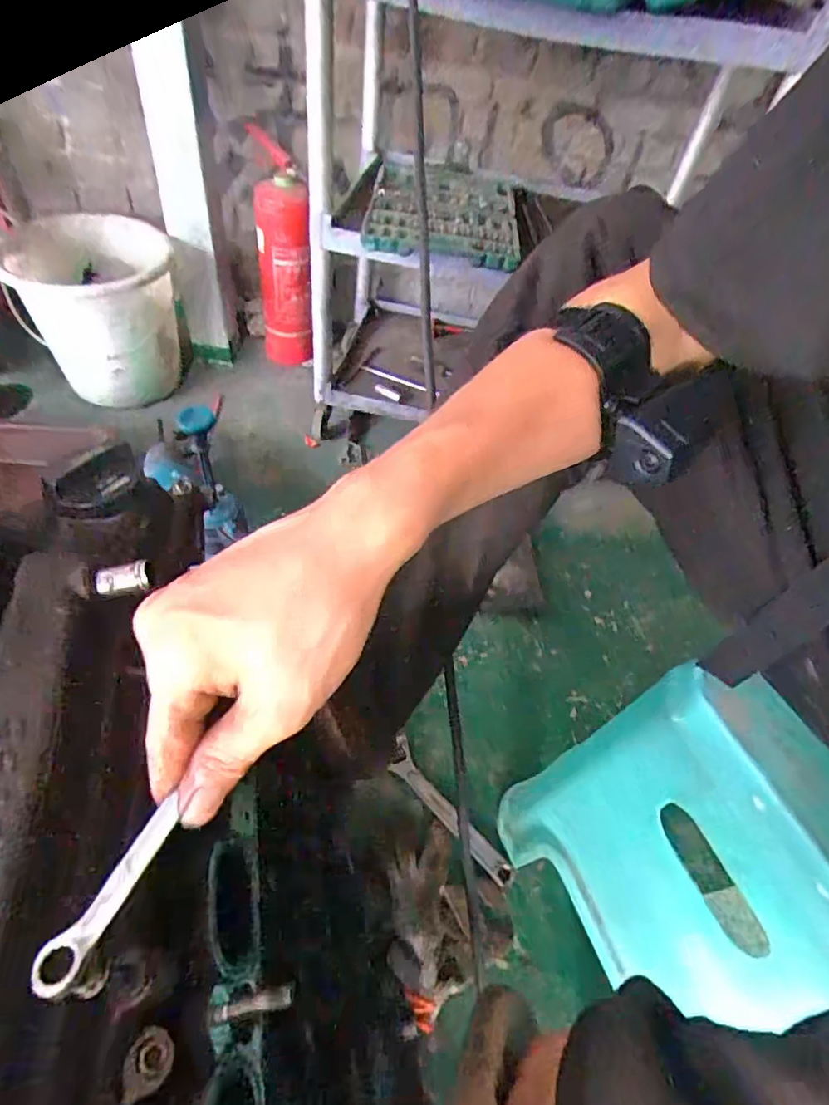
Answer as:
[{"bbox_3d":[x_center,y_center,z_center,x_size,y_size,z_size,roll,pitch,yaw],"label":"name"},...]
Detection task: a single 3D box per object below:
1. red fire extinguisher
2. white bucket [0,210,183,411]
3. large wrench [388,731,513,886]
[{"bbox_3d":[-0.327,-0.712,1.393,0.132,0.480,0.163,-3,50,-12],"label":"red fire extinguisher"},{"bbox_3d":[-0.680,-0.530,1.226,0.311,0.302,0.394,-15,54,-21],"label":"white bucket"},{"bbox_3d":[0.042,0.374,0.804,0.048,0.014,0.246,-30,58,-28],"label":"large wrench"}]

